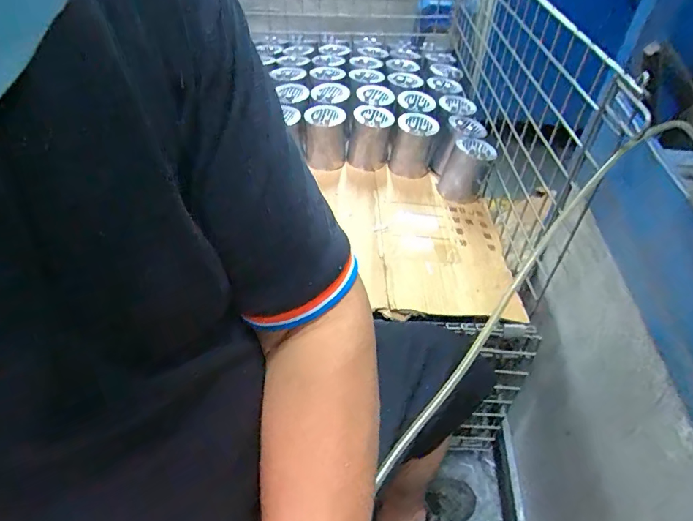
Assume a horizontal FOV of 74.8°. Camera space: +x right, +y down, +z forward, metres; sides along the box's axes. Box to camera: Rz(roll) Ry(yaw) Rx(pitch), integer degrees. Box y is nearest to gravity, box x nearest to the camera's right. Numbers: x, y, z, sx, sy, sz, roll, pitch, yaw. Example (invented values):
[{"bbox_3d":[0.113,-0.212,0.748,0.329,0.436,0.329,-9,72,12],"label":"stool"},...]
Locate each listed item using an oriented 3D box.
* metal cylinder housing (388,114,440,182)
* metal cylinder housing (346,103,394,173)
[{"bbox_3d":[0.145,-0.244,0.997,0.092,0.130,0.075,10,45,8],"label":"metal cylinder housing"},{"bbox_3d":[0.053,-0.274,1.015,0.093,0.117,0.087,7,45,6],"label":"metal cylinder housing"}]

